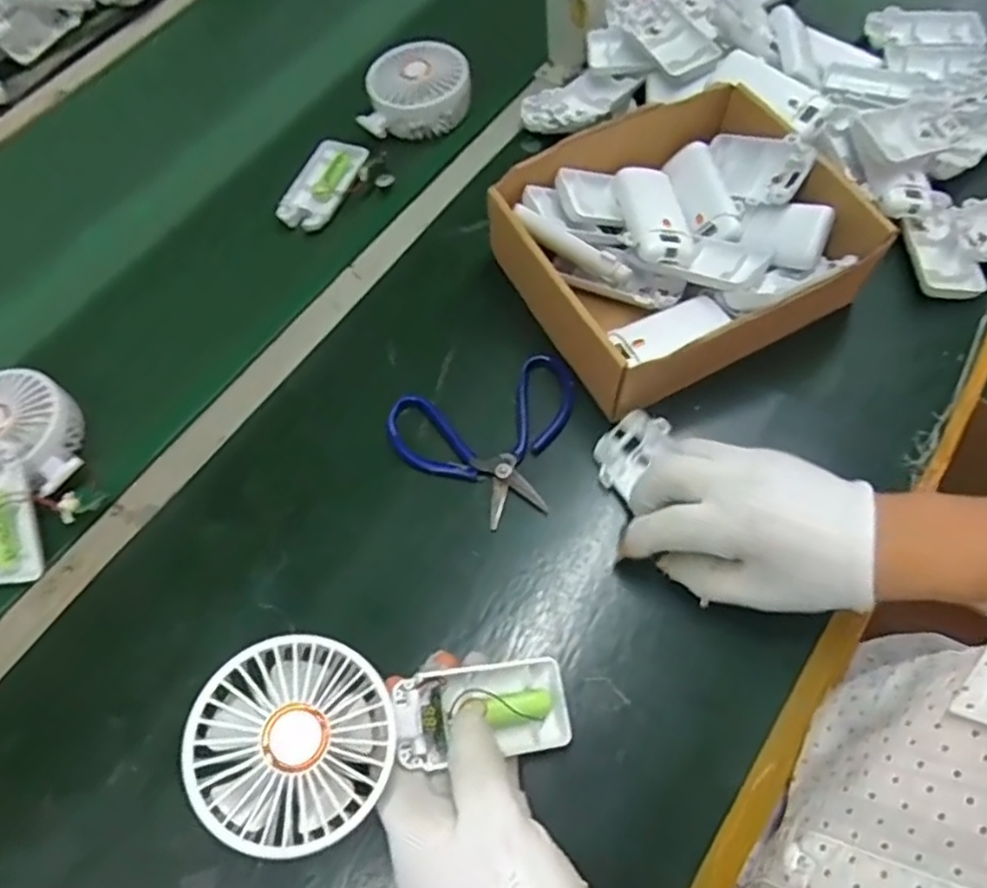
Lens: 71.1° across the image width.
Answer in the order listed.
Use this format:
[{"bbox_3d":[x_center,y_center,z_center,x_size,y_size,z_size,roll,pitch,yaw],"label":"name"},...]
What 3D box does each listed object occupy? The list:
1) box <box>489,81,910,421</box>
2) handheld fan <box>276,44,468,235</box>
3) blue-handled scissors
[{"bbox_3d":[0.128,-0.142,0.494,0.211,0.075,0.189,-28,66,-9],"label":"box"},{"bbox_3d":[-0.107,-0.267,0.602,0.082,0.054,0.205,37,72,22],"label":"handheld fan"},{"bbox_3d":[0.001,0.000,0.469,0.131,0.007,0.104,-18,62,-4],"label":"blue-handled scissors"}]

